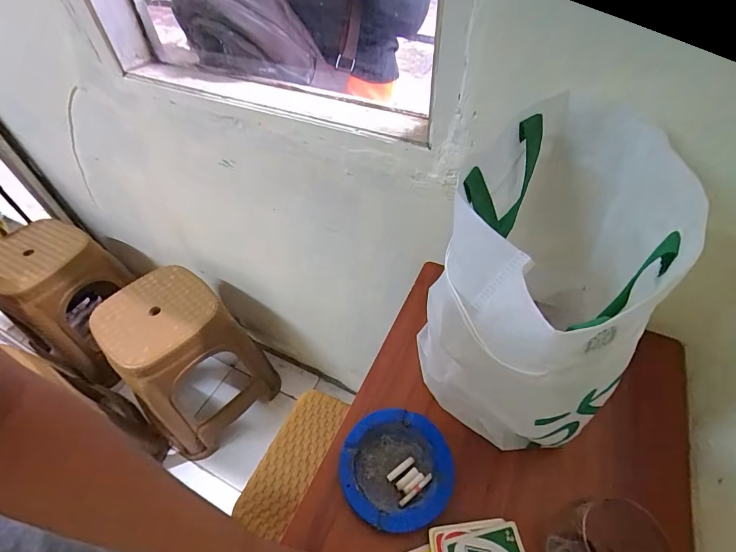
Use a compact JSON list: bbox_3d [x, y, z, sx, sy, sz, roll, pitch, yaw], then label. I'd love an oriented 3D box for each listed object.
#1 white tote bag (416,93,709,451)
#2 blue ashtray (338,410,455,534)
[{"bbox_3d":[0.171,0.012,0.441,0.190,0.306,0.318,13,52,14],"label":"white tote bag"},{"bbox_3d":[0.032,0.225,0.451,0.126,0.028,0.126,-2,50,2],"label":"blue ashtray"}]

